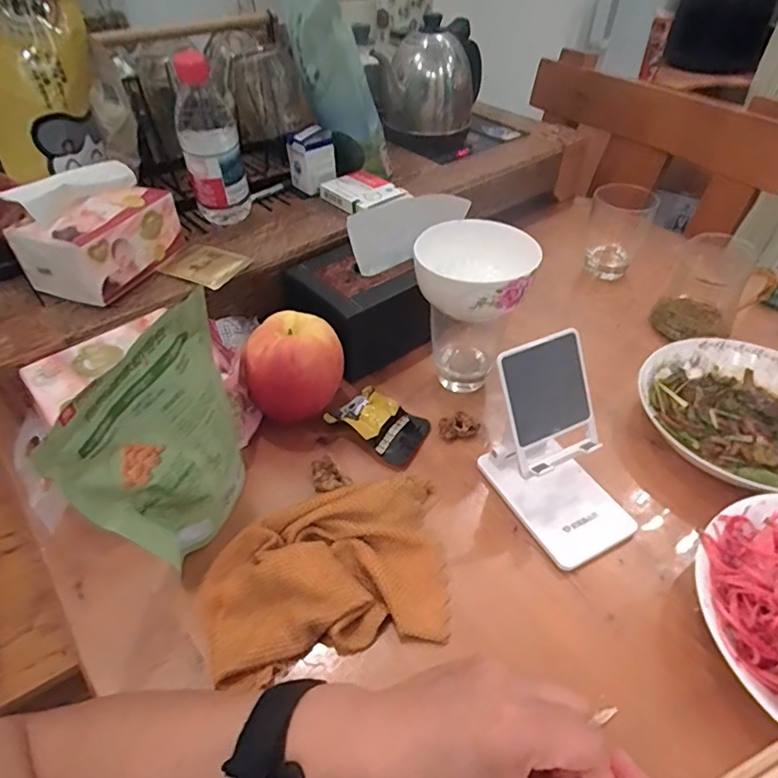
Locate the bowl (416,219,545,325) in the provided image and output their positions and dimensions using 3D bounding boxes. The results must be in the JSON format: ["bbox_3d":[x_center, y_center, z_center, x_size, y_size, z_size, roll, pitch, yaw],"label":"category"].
[{"bbox_3d":[0.078,-0.115,0.494,0.106,0.056,0.105,0,45,0],"label":"bowl"}]

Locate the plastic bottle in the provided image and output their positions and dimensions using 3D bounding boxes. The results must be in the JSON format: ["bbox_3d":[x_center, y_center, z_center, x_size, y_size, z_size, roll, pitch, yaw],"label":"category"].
[{"bbox_3d":[-0.199,-0.273,0.602,0.062,0.171,0.068,-12,46,-13],"label":"plastic bottle"}]

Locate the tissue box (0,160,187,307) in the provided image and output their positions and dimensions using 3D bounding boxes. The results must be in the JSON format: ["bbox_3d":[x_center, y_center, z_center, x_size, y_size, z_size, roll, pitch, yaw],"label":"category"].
[{"bbox_3d":[-0.284,-0.161,0.524,0.085,0.086,0.141,14,46,13],"label":"tissue box"}]

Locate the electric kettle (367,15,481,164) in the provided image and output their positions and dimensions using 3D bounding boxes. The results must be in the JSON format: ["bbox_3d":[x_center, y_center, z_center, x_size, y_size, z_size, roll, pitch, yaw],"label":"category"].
[{"bbox_3d":[0.058,-0.459,0.820,0.173,0.152,0.134,1,45,0],"label":"electric kettle"}]

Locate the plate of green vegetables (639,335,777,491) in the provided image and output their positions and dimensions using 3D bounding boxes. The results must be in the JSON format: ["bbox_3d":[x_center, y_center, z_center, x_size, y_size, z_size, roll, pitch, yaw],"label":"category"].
[{"bbox_3d":[0.348,0.026,0.522,0.182,0.039,0.191,0,45,0],"label":"plate of green vegetables"}]

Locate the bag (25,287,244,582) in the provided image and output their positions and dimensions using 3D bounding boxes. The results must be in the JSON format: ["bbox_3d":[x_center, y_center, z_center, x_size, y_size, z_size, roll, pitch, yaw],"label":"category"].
[{"bbox_3d":[-0.152,0.044,0.387,0.034,0.177,0.146,16,47,15],"label":"bag"}]

